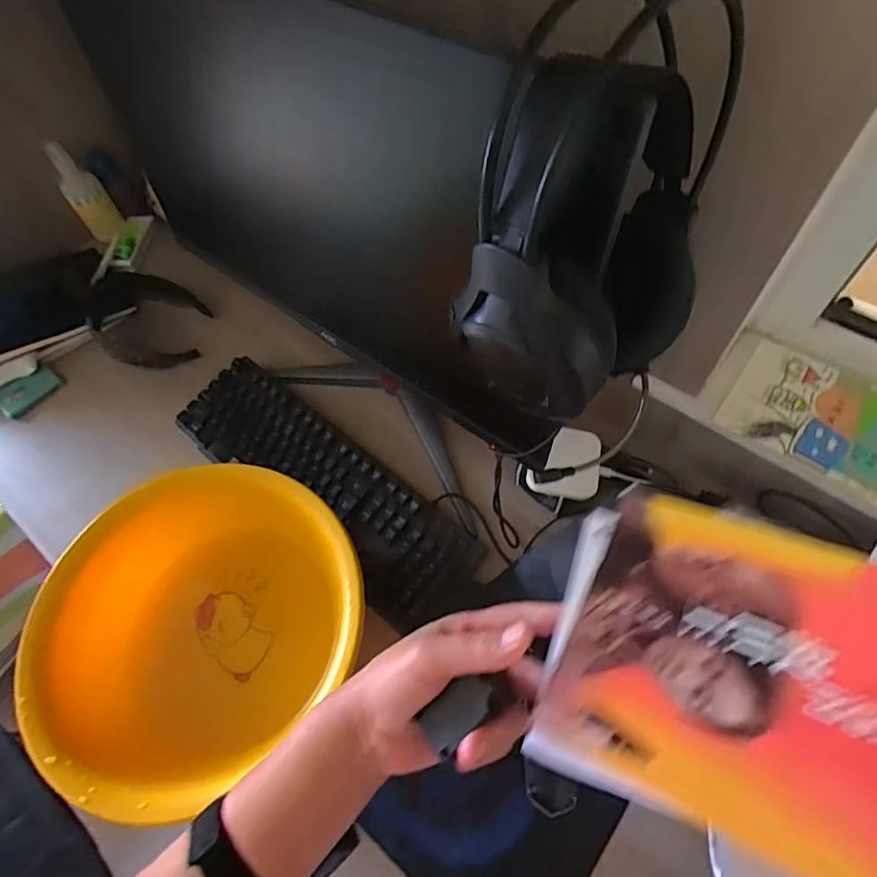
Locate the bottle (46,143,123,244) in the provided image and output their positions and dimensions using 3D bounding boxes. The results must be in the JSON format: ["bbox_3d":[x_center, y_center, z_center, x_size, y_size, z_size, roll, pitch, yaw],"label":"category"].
[{"bbox_3d":[-0.575,-0.396,0.876,0.060,0.134,0.058,-35,64,-16],"label":"bottle"}]

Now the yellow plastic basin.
[{"bbox_3d":[-0.228,0.190,0.549,0.305,0.122,0.294,-36,64,-17],"label":"yellow plastic basin"}]

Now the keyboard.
[{"bbox_3d":[-0.149,0.052,0.666,0.424,0.032,0.127,36,68,21],"label":"keyboard"}]

